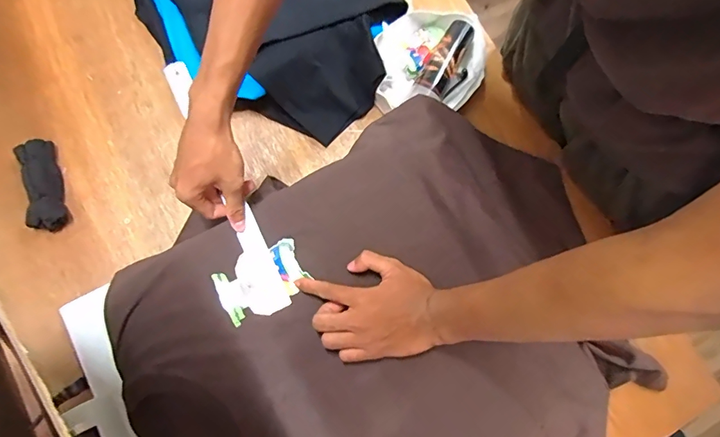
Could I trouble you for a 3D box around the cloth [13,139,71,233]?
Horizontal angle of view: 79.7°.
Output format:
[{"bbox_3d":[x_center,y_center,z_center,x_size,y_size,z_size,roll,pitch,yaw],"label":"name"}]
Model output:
[{"bbox_3d":[-0.443,-0.046,0.604,0.048,0.028,0.132,-18,79,-4],"label":"cloth"}]

